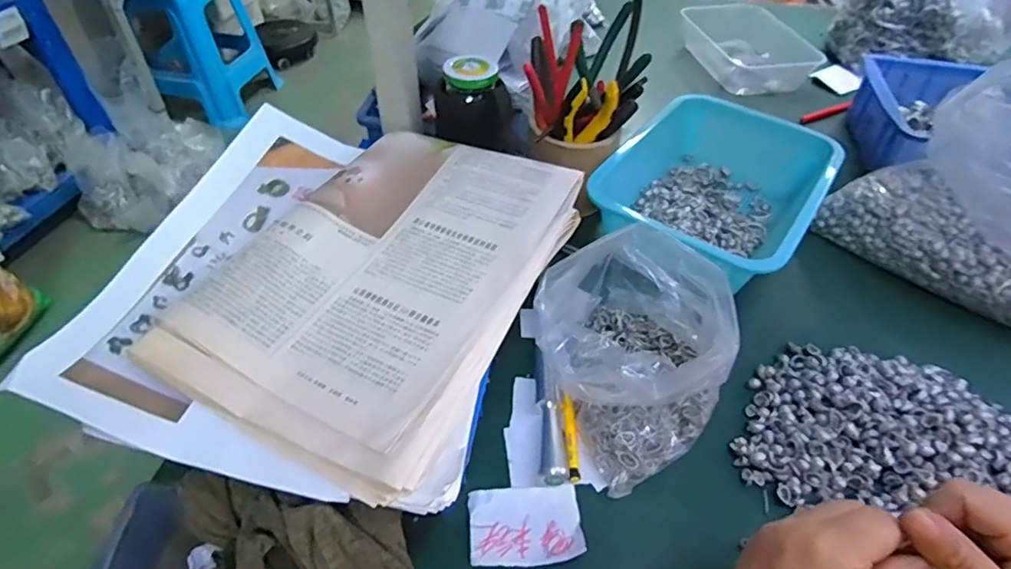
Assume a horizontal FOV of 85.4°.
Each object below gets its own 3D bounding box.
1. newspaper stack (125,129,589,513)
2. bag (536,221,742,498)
[{"bbox_3d":[-0.076,-0.010,0.390,0.203,0.037,0.275,20,49,17],"label":"newspaper stack"},{"bbox_3d":[0.107,0.039,0.430,0.172,0.099,0.147,-30,54,-27],"label":"bag"}]

